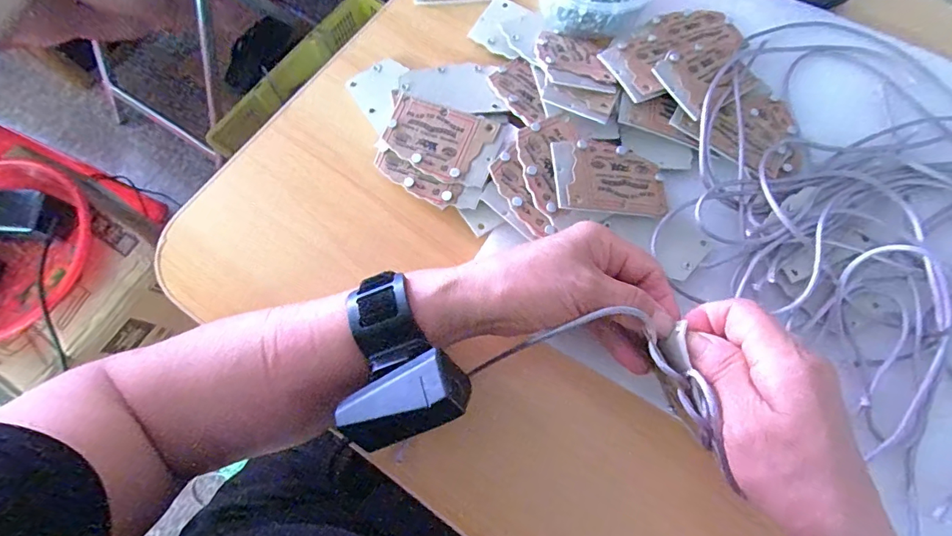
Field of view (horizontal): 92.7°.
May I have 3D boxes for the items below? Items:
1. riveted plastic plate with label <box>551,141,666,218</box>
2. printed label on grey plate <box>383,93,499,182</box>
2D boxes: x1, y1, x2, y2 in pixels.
[{"bbox_3d":[0.093,-0.063,0.316,0.082,0.005,0.054,1,70,-16],"label":"riveted plastic plate with label"},{"bbox_3d":[-0.029,-0.095,0.333,0.076,0.004,0.054,22,77,8],"label":"printed label on grey plate"}]

